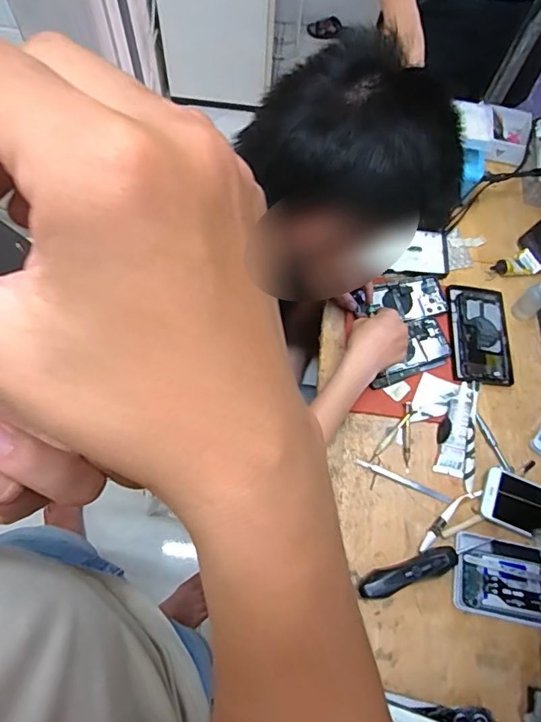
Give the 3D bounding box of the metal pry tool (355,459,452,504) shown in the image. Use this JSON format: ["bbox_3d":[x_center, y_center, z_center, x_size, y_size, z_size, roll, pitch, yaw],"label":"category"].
[{"bbox_3d":[0.198,0.177,0.731,0.145,0.007,0.012,23,68,7],"label":"metal pry tool"}]

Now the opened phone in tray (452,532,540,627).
[{"bbox_3d":[0.338,0.298,0.666,0.171,0.026,0.102,10,67,1],"label":"opened phone in tray"}]

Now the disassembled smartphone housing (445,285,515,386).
[{"bbox_3d":[0.350,-0.047,0.816,0.100,0.011,0.174,3,67,-2],"label":"disassembled smartphone housing"}]

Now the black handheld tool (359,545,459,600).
[{"bbox_3d":[0.189,0.287,0.663,0.143,0.044,0.035,-17,69,-10],"label":"black handheld tool"}]

